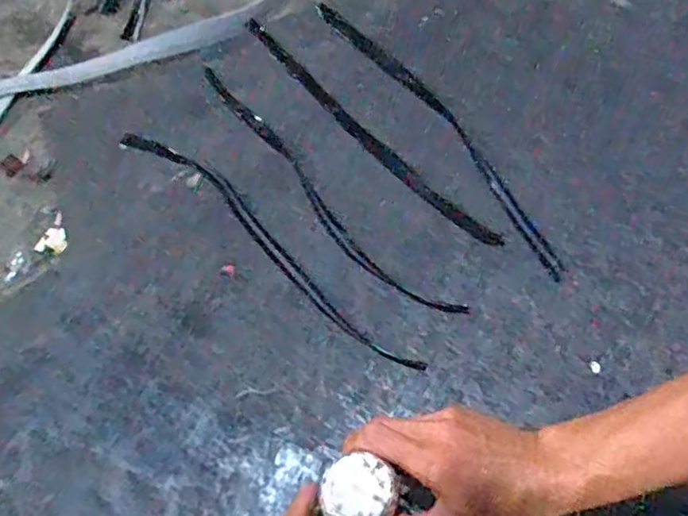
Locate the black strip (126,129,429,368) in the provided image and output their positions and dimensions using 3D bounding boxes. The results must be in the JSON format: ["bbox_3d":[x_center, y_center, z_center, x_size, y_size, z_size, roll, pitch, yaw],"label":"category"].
[{"bbox_3d":[-0.096,-0.027,0.670,0.463,0.007,0.038,40,69,22],"label":"black strip"}]

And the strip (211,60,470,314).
[{"bbox_3d":[-0.043,-0.083,0.695,0.050,0.010,0.456,-38,65,-18],"label":"strip"}]

